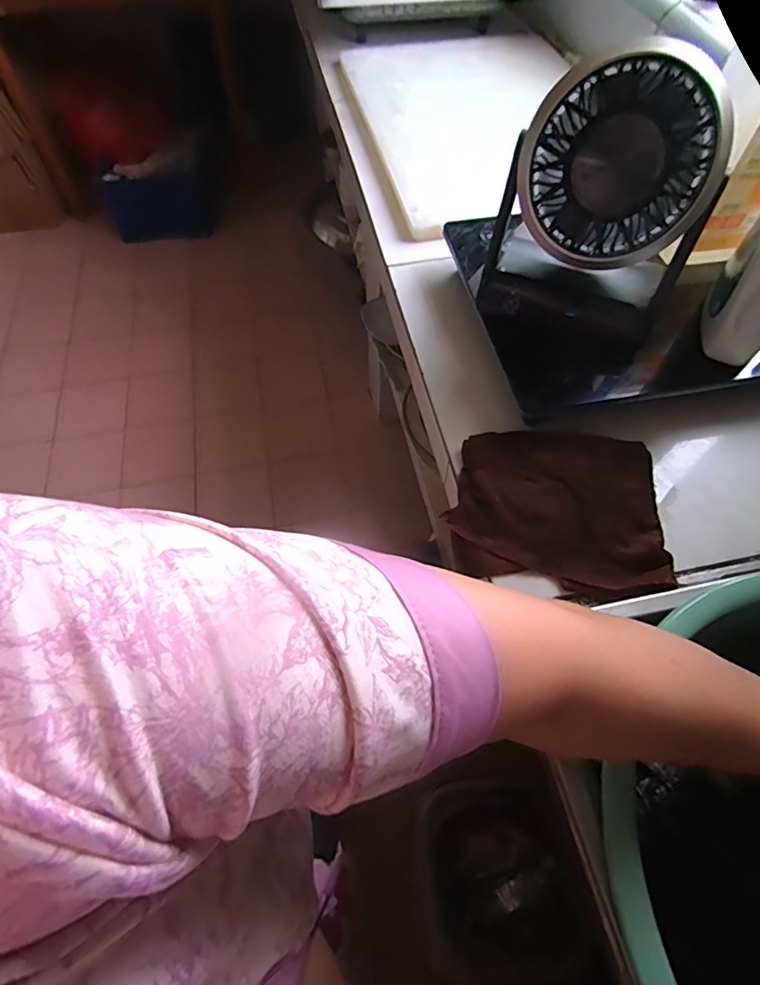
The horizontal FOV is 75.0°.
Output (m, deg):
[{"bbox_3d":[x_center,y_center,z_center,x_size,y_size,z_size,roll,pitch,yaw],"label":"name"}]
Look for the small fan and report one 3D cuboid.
[{"bbox_3d":[0.180,-0.243,0.413,0.172,0.184,0.106,27,65,15],"label":"small fan"}]

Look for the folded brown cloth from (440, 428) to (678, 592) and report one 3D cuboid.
[{"bbox_3d":[0.153,0.010,0.431,0.175,0.025,0.146,1,61,1],"label":"folded brown cloth"}]

